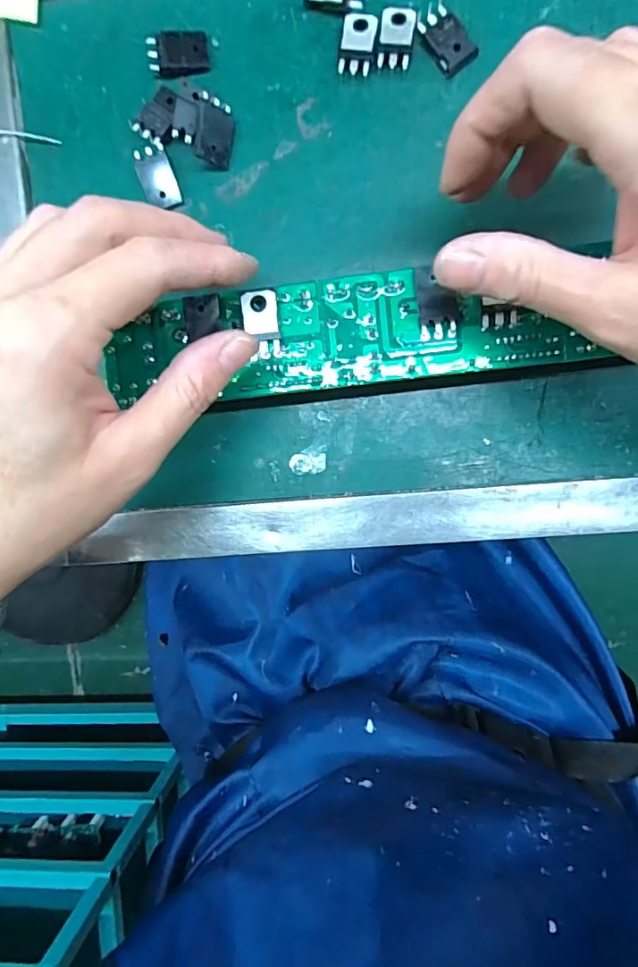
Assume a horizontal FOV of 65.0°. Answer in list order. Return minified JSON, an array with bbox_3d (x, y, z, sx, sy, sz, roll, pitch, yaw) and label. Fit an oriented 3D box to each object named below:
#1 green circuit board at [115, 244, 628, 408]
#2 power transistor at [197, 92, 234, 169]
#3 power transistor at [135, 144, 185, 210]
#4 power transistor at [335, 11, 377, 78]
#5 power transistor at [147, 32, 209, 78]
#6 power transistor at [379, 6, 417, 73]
[{"bbox_3d":[0.011,-0.060,0.205,0.196,0.009,0.051,0,94,5],"label":"green circuit board"},{"bbox_3d":[-0.047,-0.158,0.226,0.016,0.004,0.028,3,99,-17],"label":"power transistor"},{"bbox_3d":[-0.074,-0.140,0.229,0.016,0.004,0.027,-20,92,7],"label":"power transistor"},{"bbox_3d":[0.017,-0.191,0.219,0.015,0.005,0.025,10,95,5],"label":"power transistor"},{"bbox_3d":[-0.063,-0.192,0.225,0.026,0.006,0.017,-3,94,6],"label":"power transistor"},{"bbox_3d":[0.033,-0.192,0.215,0.014,0.004,0.025,9,95,5],"label":"power transistor"}]

